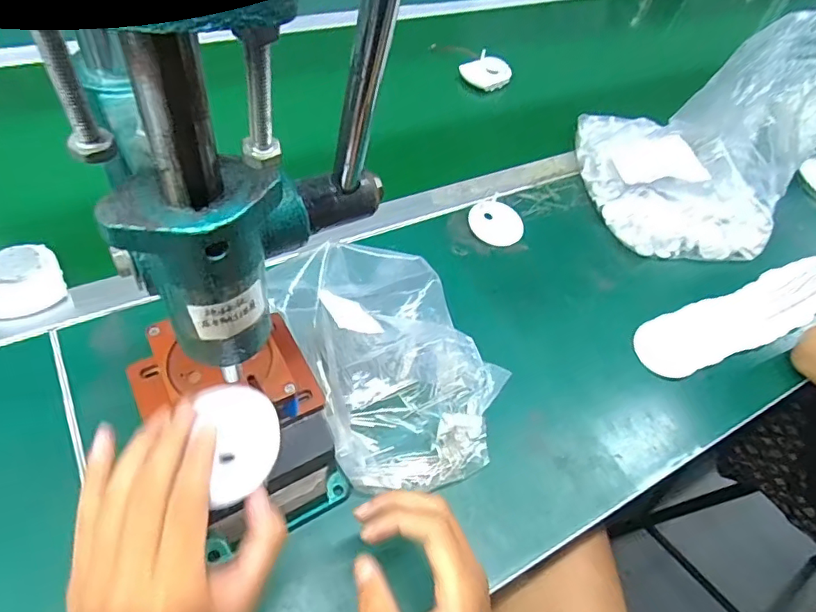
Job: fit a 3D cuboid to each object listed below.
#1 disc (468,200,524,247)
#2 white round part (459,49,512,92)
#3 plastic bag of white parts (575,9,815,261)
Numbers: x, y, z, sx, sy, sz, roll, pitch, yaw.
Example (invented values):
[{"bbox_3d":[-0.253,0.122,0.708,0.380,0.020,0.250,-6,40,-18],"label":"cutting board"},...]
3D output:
[{"bbox_3d":[0.102,-0.094,0.598,0.062,0.006,0.057,4,67,-9],"label":"disc"},{"bbox_3d":[0.121,-0.357,0.797,0.066,0.028,0.059,-33,64,-29],"label":"white round part"},{"bbox_3d":[0.359,-0.209,0.638,0.252,0.209,0.234,-1,53,-10],"label":"plastic bag of white parts"}]

